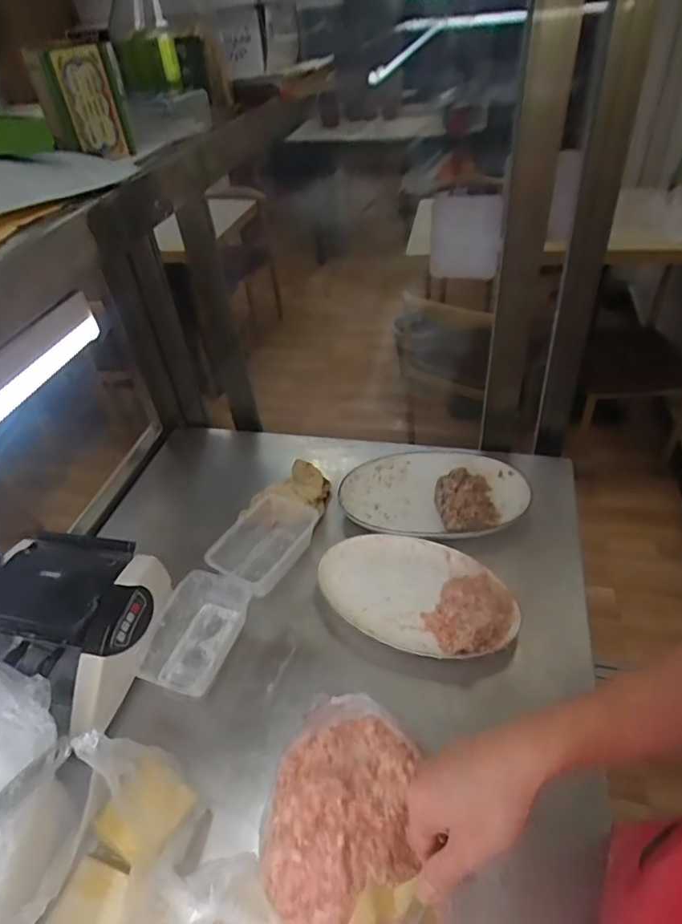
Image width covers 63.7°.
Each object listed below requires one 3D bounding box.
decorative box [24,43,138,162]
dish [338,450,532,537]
[{"bbox_3d":[-0.205,-0.286,0.435,0.055,0.073,0.045,25,51,30],"label":"decorative box"},{"bbox_3d":[0.158,0.045,0.935,0.315,0.040,0.209,5,43,12],"label":"dish"}]

